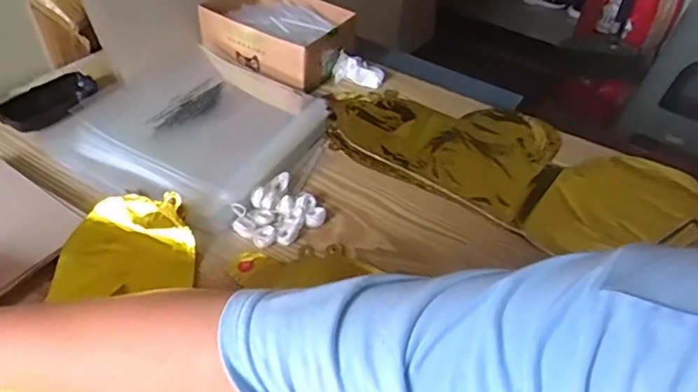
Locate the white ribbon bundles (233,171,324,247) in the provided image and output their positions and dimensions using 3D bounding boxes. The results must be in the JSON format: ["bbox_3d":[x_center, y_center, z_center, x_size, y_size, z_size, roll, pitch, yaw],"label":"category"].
[{"bbox_3d":[-0.067,0.017,0.535,0.071,0.020,0.081,30,48,22],"label":"white ribbon bundles"}]

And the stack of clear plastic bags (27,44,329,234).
[{"bbox_3d":[-0.176,-0.085,0.621,0.244,0.030,0.250,24,46,17],"label":"stack of clear plastic bags"}]

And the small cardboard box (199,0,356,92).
[{"bbox_3d":[-0.097,-0.226,0.747,0.186,0.065,0.135,27,47,20],"label":"small cardboard box"}]

